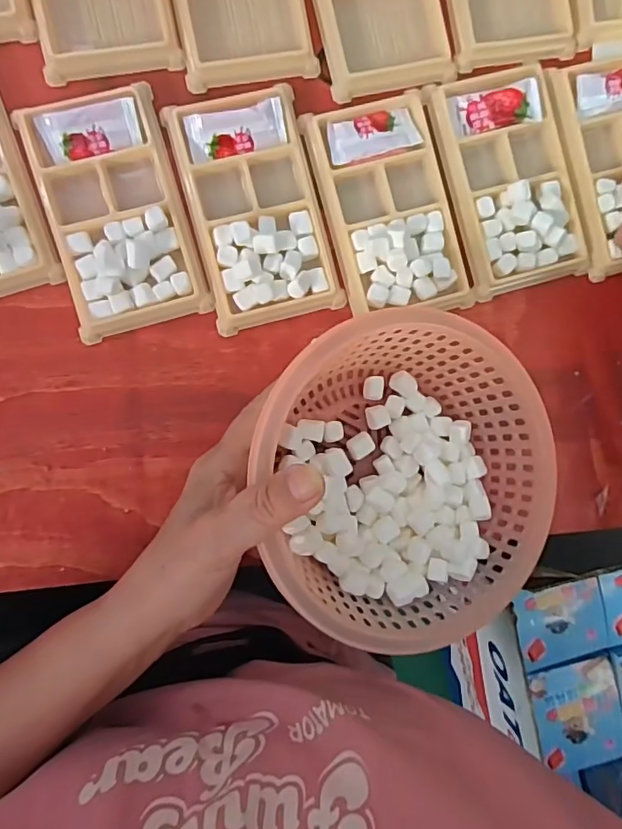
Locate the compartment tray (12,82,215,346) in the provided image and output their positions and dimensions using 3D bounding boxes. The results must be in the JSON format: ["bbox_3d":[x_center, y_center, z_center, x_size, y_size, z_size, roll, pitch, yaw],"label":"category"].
[{"bbox_3d":[-0.113,-0.119,0.314,0.079,0.016,0.134,-15,95,-6],"label":"compartment tray"}]

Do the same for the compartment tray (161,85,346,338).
[{"bbox_3d":[-0.031,-0.125,0.323,0.080,0.016,0.134,-14,95,-6],"label":"compartment tray"}]

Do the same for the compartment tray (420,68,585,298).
[{"bbox_3d":[0.129,-0.148,0.339,0.079,0.019,0.134,-17,95,-6],"label":"compartment tray"}]

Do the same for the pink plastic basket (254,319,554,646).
[{"bbox_3d":[0.053,0.031,0.299,0.159,0.078,0.162,0,93,-7],"label":"pink plastic basket"}]

